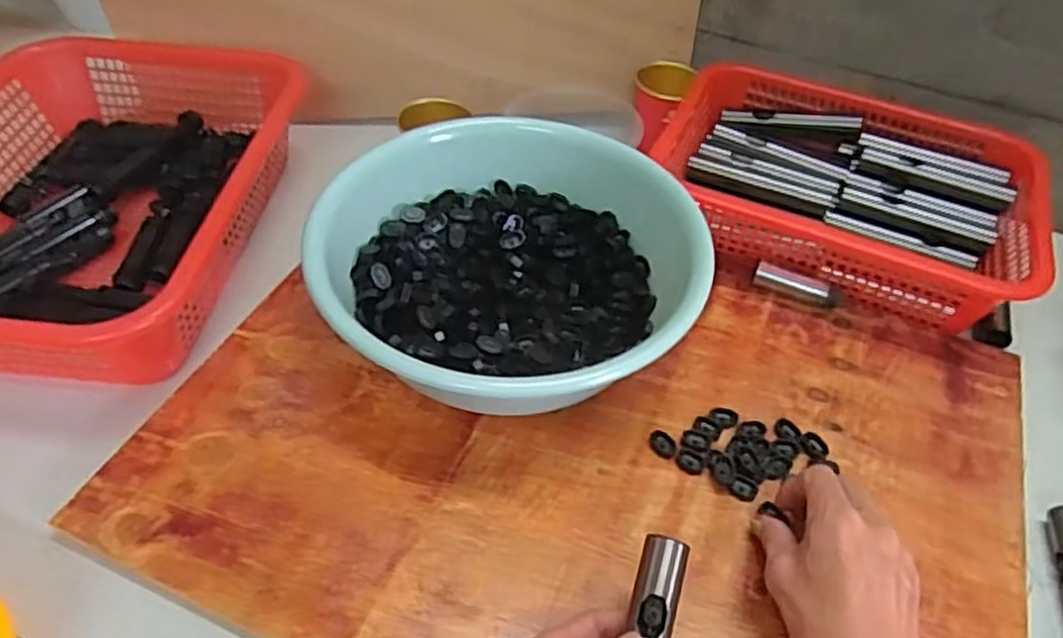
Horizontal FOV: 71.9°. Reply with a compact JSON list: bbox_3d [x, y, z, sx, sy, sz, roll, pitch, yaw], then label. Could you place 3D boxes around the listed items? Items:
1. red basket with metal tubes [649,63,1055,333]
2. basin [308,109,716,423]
[{"bbox_3d":[0.294,-0.127,0.696,0.325,0.069,0.225,20,51,14],"label":"red basket with metal tubes"},{"bbox_3d":[-0.022,-0.044,0.593,0.281,0.094,0.272,1,49,-2],"label":"basin"}]

